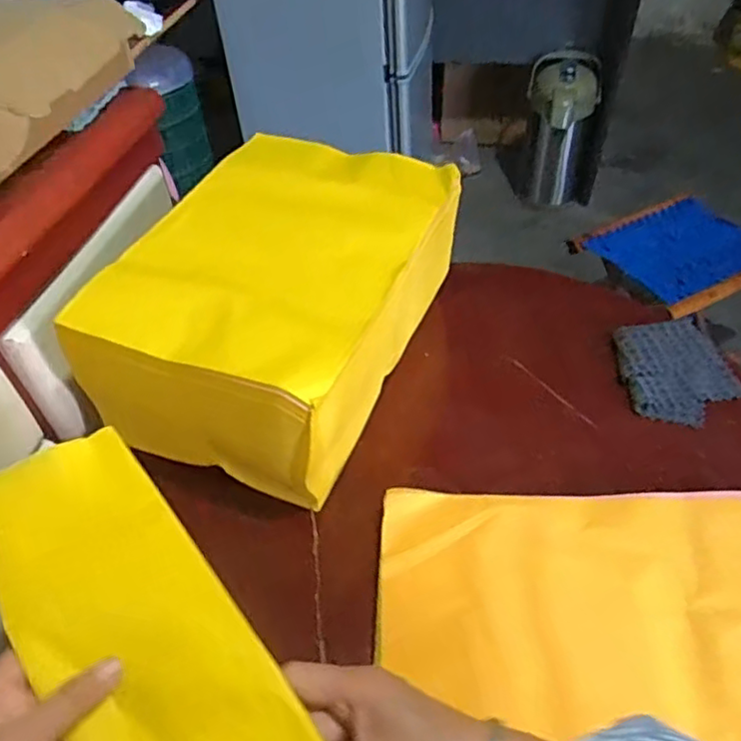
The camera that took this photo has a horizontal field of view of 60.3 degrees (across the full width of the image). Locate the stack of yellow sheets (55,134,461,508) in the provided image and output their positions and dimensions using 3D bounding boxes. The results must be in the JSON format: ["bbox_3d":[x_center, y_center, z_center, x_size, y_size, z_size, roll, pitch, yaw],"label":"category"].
[{"bbox_3d":[-0.088,-0.073,0.677,0.252,0.213,0.343,17,50,18],"label":"stack of yellow sheets"}]

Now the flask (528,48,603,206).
[{"bbox_3d":[0.536,-0.656,1.779,0.208,0.390,0.176,6,47,8],"label":"flask"}]

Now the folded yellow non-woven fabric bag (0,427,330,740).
[{"bbox_3d":[-0.125,0.177,0.374,0.112,0.030,0.354,-31,61,-24],"label":"folded yellow non-woven fabric bag"}]

